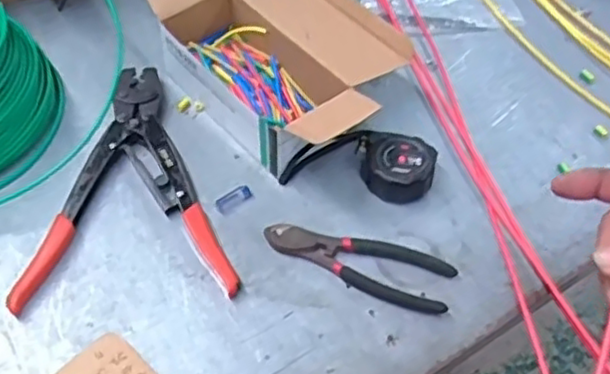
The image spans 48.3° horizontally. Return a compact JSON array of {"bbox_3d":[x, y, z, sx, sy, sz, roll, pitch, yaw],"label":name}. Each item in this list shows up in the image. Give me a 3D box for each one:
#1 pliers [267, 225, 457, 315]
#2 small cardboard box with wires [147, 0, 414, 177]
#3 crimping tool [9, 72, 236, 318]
[{"bbox_3d":[0.044,0.061,0.570,0.156,0.009,0.053,18,55,11],"label":"pliers"},{"bbox_3d":[-0.010,-0.126,0.672,0.176,0.072,0.236,-32,61,-23],"label":"small cardboard box with wires"},{"bbox_3d":[-0.152,-0.015,0.615,0.175,0.022,0.256,-2,54,-4],"label":"crimping tool"}]

